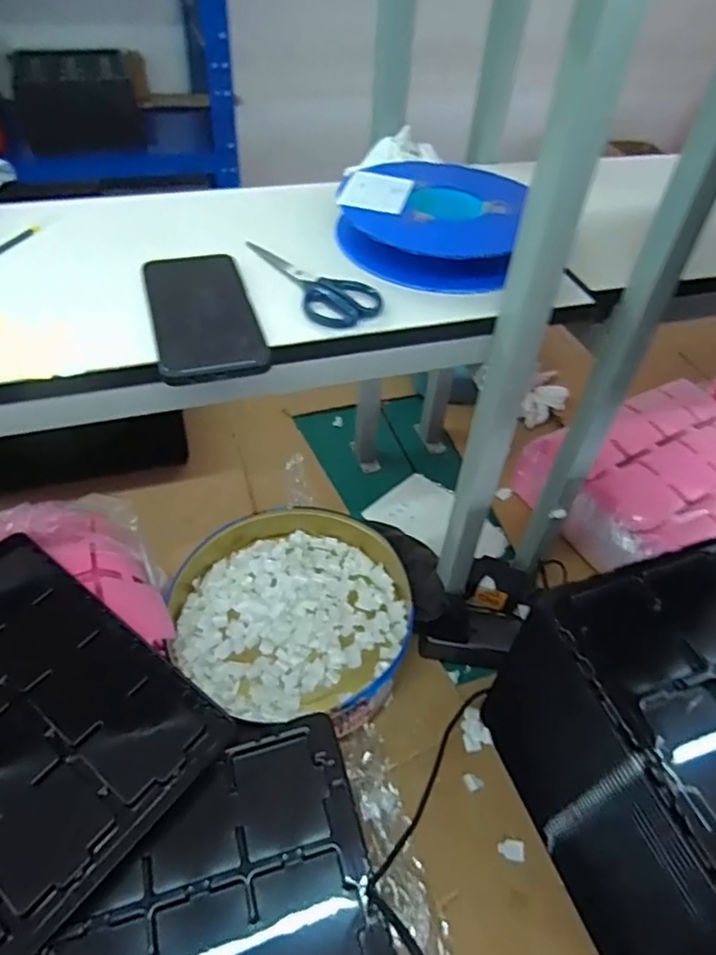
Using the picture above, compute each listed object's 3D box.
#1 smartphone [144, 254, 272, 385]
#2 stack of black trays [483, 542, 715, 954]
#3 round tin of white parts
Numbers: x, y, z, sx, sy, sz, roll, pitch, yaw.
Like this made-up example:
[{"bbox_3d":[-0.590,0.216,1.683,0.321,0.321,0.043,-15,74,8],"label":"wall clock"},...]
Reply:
[{"bbox_3d":[-0.125,-0.134,0.494,0.078,0.011,0.166,-10,48,-14],"label":"smartphone"},{"bbox_3d":[0.372,0.279,0.610,0.332,0.287,0.333,-13,49,-16],"label":"stack of black trays"},{"bbox_3d":[-0.084,0.164,0.799,0.294,0.069,0.280,2,46,-2],"label":"round tin of white parts"}]

